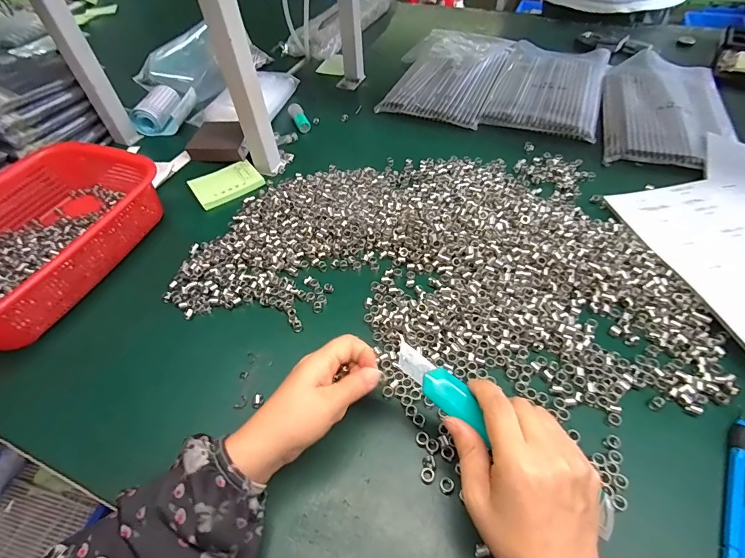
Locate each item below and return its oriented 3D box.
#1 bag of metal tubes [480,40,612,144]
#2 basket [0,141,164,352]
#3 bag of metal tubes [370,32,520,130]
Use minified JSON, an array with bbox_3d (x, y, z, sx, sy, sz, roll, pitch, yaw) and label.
[{"bbox_3d":[0.328,-0.362,0.723,0.180,0.020,0.318,17,52,18],"label":"bag of metal tubes"},{"bbox_3d":[-0.400,-0.061,0.481,0.208,0.065,0.307,14,52,16],"label":"basket"},{"bbox_3d":[0.146,-0.409,0.764,0.203,0.036,0.322,17,53,18],"label":"bag of metal tubes"}]

